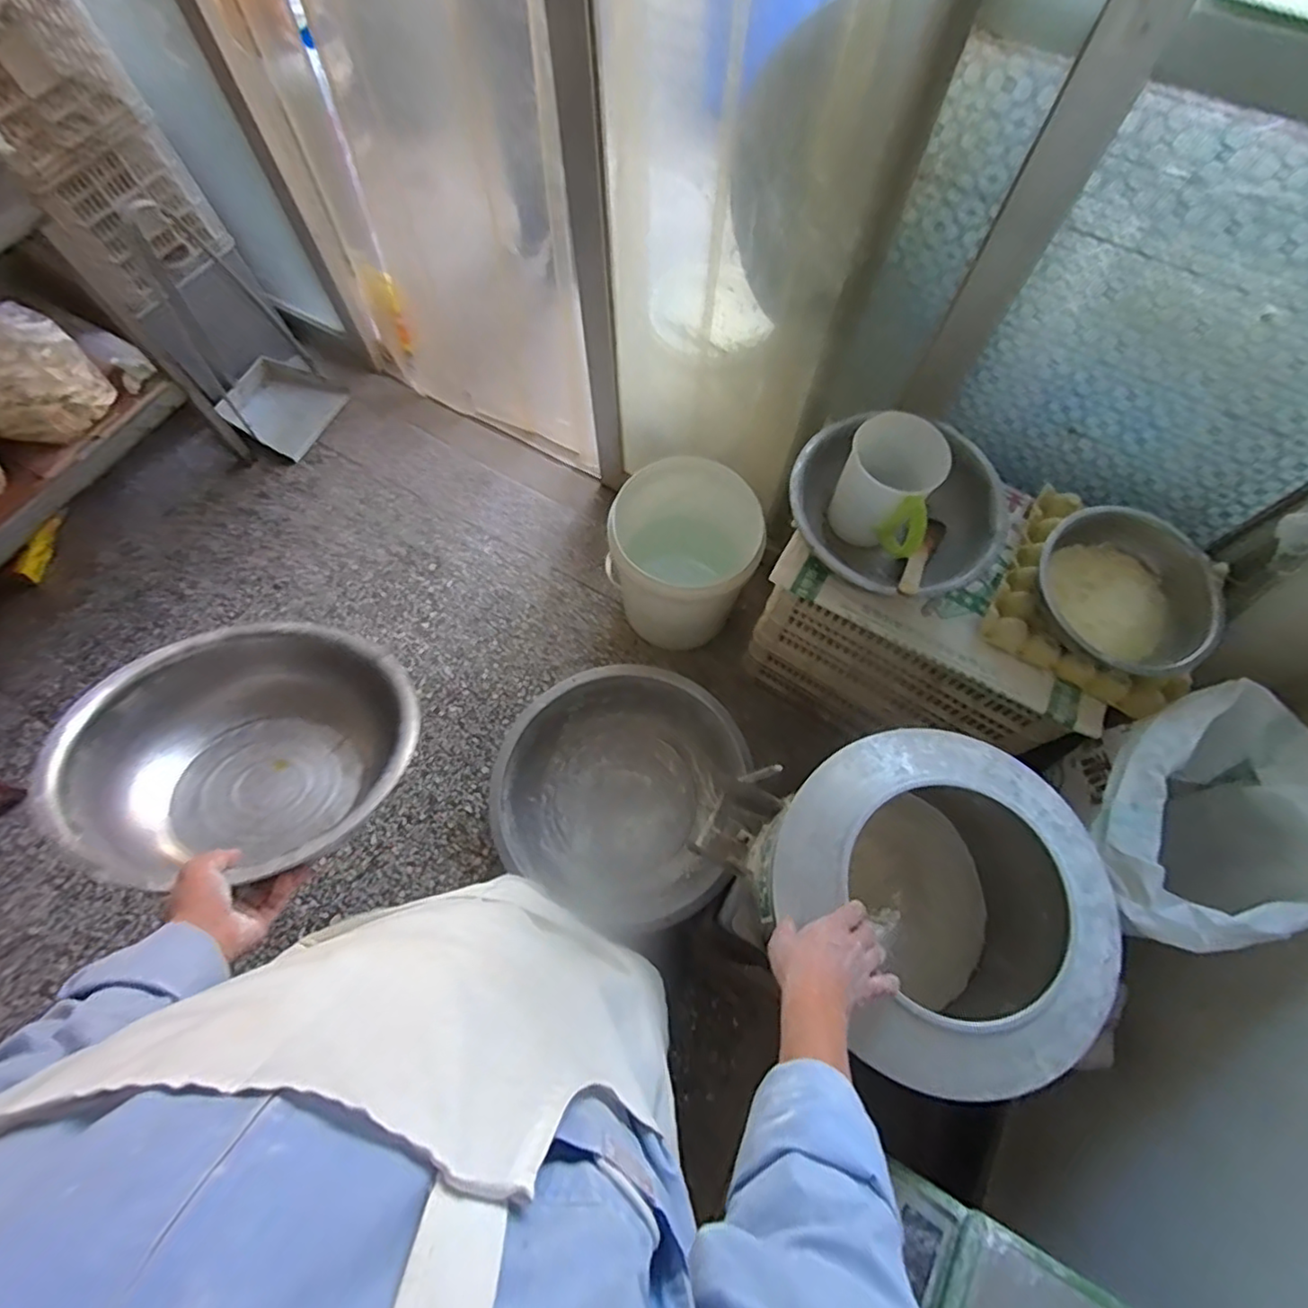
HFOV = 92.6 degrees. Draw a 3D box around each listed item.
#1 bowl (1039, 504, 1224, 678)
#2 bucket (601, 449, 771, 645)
[{"bbox_3d":[0.639,-0.088,0.854,0.201,0.102,0.240,-15,70,-7],"label":"bowl"},{"bbox_3d":[0.055,-0.203,1.419,0.280,0.412,0.294,0,69,-1],"label":"bucket"}]

